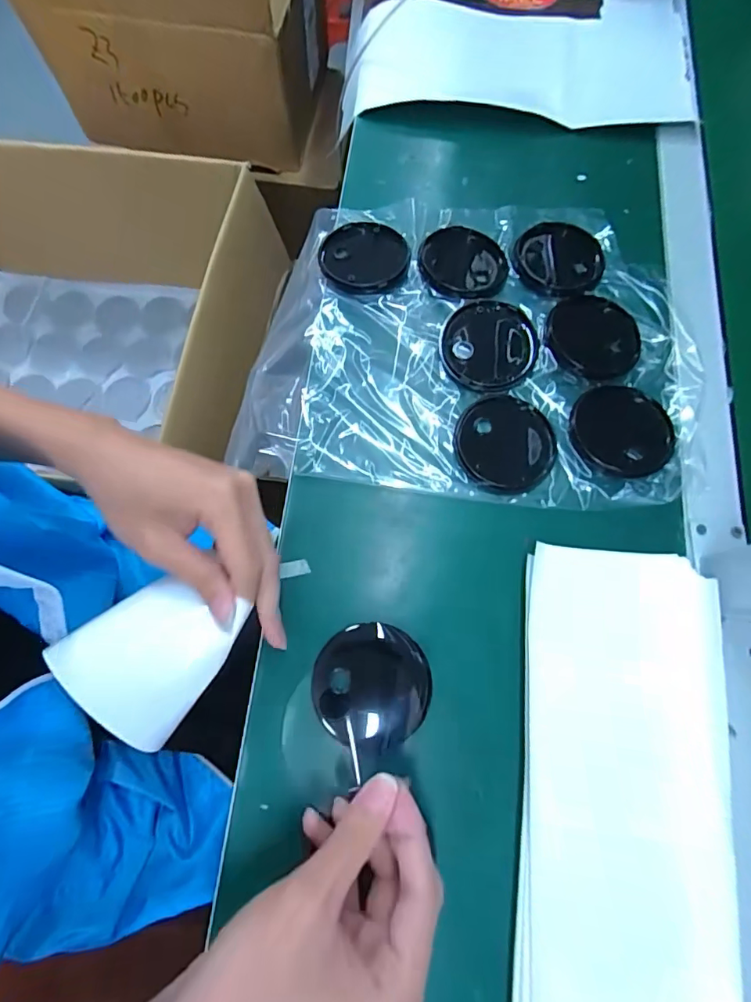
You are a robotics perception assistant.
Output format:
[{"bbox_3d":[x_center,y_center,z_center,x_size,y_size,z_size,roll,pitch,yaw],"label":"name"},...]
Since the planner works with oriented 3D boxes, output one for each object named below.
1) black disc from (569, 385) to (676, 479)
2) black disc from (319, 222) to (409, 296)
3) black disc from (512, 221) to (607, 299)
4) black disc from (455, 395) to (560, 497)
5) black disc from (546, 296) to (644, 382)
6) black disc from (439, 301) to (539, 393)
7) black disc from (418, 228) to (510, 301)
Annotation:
[{"bbox_3d":[0.190,-0.055,0.366,0.074,0.009,0.075,0,72,-1],"label":"black disc"},{"bbox_3d":[-0.009,-0.207,0.408,0.074,0.011,0.077,0,72,-1],"label":"black disc"},{"bbox_3d":[0.159,-0.210,0.415,0.075,0.008,0.075,0,72,-1],"label":"black disc"},{"bbox_3d":[0.100,-0.044,0.370,0.075,0.004,0.078,0,72,-1],"label":"black disc"},{"bbox_3d":[0.177,-0.133,0.391,0.075,0.009,0.072,0,72,-1],"label":"black disc"},{"bbox_3d":[0.090,-0.124,0.387,0.073,0.010,0.076,0,72,-1],"label":"black disc"},{"bbox_3d":[0.075,-0.205,0.411,0.075,0.010,0.076,0,72,-1],"label":"black disc"}]

